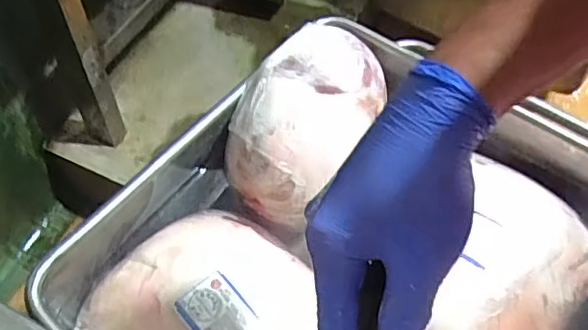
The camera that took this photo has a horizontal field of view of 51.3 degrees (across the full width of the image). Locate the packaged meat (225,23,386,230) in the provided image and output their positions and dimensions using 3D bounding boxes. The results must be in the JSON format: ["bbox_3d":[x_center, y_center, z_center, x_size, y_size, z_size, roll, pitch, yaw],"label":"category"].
[{"bbox_3d":[0.028,-0.067,0.939,0.185,0.157,0.285,30,60,19],"label":"packaged meat"}]

